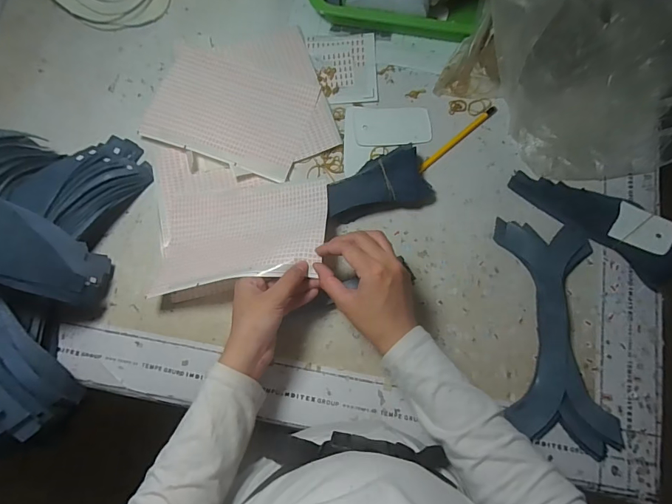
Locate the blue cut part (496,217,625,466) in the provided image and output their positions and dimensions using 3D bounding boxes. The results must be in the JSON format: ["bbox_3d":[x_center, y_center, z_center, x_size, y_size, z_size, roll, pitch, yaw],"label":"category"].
[{"bbox_3d":[0.256,0.090,0.475,0.114,0.019,0.256,1,75,1],"label":"blue cut part"}]

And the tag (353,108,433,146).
[{"bbox_3d":[0.076,-0.168,0.551,0.102,0.004,0.055,-3,76,-4],"label":"tag"}]

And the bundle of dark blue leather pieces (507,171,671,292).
[{"bbox_3d":[0.329,-0.049,0.503,0.213,0.035,0.068,40,79,10],"label":"bundle of dark blue leather pieces"}]

